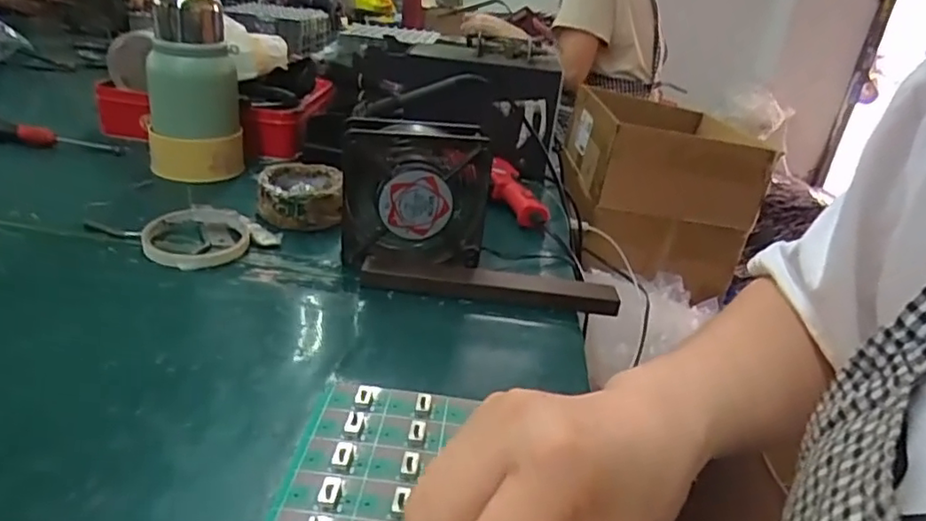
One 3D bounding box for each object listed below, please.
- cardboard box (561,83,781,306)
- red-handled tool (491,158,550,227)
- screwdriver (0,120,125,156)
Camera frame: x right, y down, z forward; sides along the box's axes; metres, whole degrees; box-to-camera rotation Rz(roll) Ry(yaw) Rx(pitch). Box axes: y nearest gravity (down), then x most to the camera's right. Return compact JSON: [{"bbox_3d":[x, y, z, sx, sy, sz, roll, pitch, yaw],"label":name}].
[{"bbox_3d":[0.346,-0.155,1.183,0.288,0.246,0.377,7,26,-3],"label":"cardboard box"},{"bbox_3d":[0.058,-0.076,0.695,0.048,0.034,0.137,-1,28,-17],"label":"red-handled tool"},{"bbox_3d":[-0.483,-0.140,0.692,0.177,0.027,0.026,6,26,-10],"label":"screwdriver"}]

